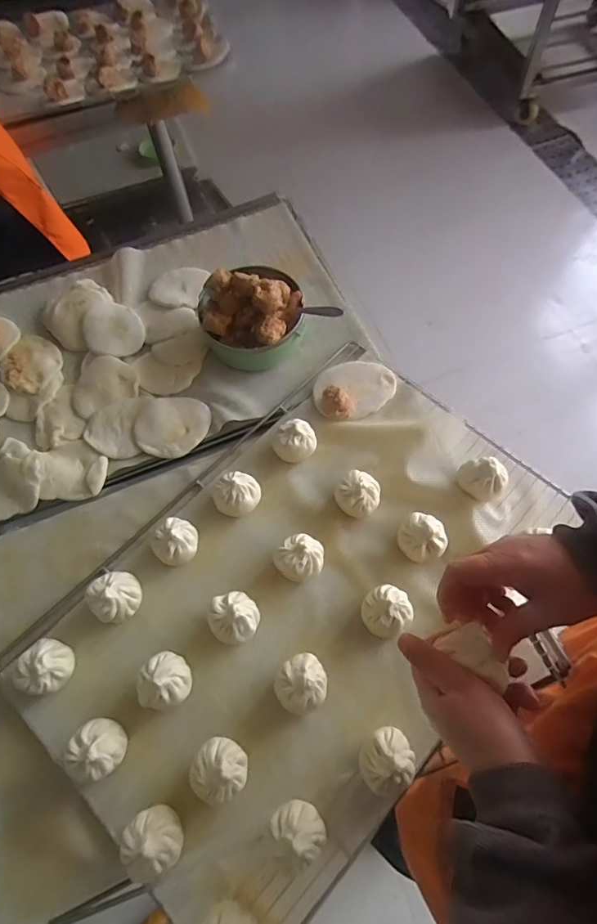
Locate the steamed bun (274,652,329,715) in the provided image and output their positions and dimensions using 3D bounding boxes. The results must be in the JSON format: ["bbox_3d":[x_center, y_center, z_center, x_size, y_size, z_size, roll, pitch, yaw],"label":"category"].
[{"bbox_3d":[0.003,0.224,0.483,0.052,0.037,0.051,-1,66,2],"label":"steamed bun"}]

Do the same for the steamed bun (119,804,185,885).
[{"bbox_3d":[-0.133,0.344,0.432,0.051,0.036,0.050,-1,66,2],"label":"steamed bun"}]

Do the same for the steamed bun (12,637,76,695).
[{"bbox_3d":[-0.263,0.213,0.498,0.048,0.038,0.050,-1,66,2],"label":"steamed bun"}]

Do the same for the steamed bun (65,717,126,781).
[{"bbox_3d":[-0.195,0.277,0.466,0.048,0.037,0.047,-1,66,2],"label":"steamed bun"}]

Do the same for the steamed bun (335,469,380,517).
[{"bbox_3d":[0.071,0.036,0.569,0.052,0.037,0.050,15,67,8],"label":"steamed bun"}]

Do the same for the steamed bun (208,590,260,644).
[{"bbox_3d":[-0.069,0.166,0.513,0.051,0.038,0.051,-1,66,2],"label":"steamed bun"}]

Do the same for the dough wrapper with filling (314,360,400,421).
[{"bbox_3d":[0.075,-0.103,0.640,0.110,0.032,0.084,-18,67,-6],"label":"dough wrapper with filling"}]

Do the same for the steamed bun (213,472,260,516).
[{"bbox_3d":[-0.074,0.037,0.572,0.057,0.038,0.052,-21,67,-8],"label":"steamed bun"}]

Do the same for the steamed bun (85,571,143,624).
[{"bbox_3d":[-0.203,0.144,0.524,0.054,0.039,0.051,-1,66,2],"label":"steamed bun"}]

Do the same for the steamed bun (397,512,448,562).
[{"bbox_3d":[0.141,0.084,0.541,0.046,0.042,0.053,-39,71,-14],"label":"steamed bun"}]

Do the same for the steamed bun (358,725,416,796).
[{"bbox_3d":[0.083,0.280,0.451,0.048,0.038,0.056,38,72,17],"label":"steamed bun"}]

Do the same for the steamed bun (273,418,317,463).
[{"bbox_3d":[-0.004,-0.029,0.600,0.052,0.041,0.049,-1,66,2],"label":"steamed bun"}]

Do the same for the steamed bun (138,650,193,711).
[{"bbox_3d":[-0.134,0.223,0.486,0.048,0.034,0.052,-1,66,2],"label":"steamed bun"}]

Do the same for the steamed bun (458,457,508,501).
[{"bbox_3d":[0.217,0.017,0.566,0.054,0.043,0.047,35,71,16],"label":"steamed bun"}]

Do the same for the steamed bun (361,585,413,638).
[{"bbox_3d":[0.094,0.158,0.508,0.049,0.040,0.048,-1,66,2],"label":"steamed bun"}]

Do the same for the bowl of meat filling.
[{"bbox_3d":[-0.060,-0.200,0.653,0.137,0.097,0.126,-1,66,2],"label":"bowl of meat filling"}]

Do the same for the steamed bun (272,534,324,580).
[{"bbox_3d":[0.003,0.107,0.538,0.050,0.042,0.051,-1,66,2],"label":"steamed bun"}]

